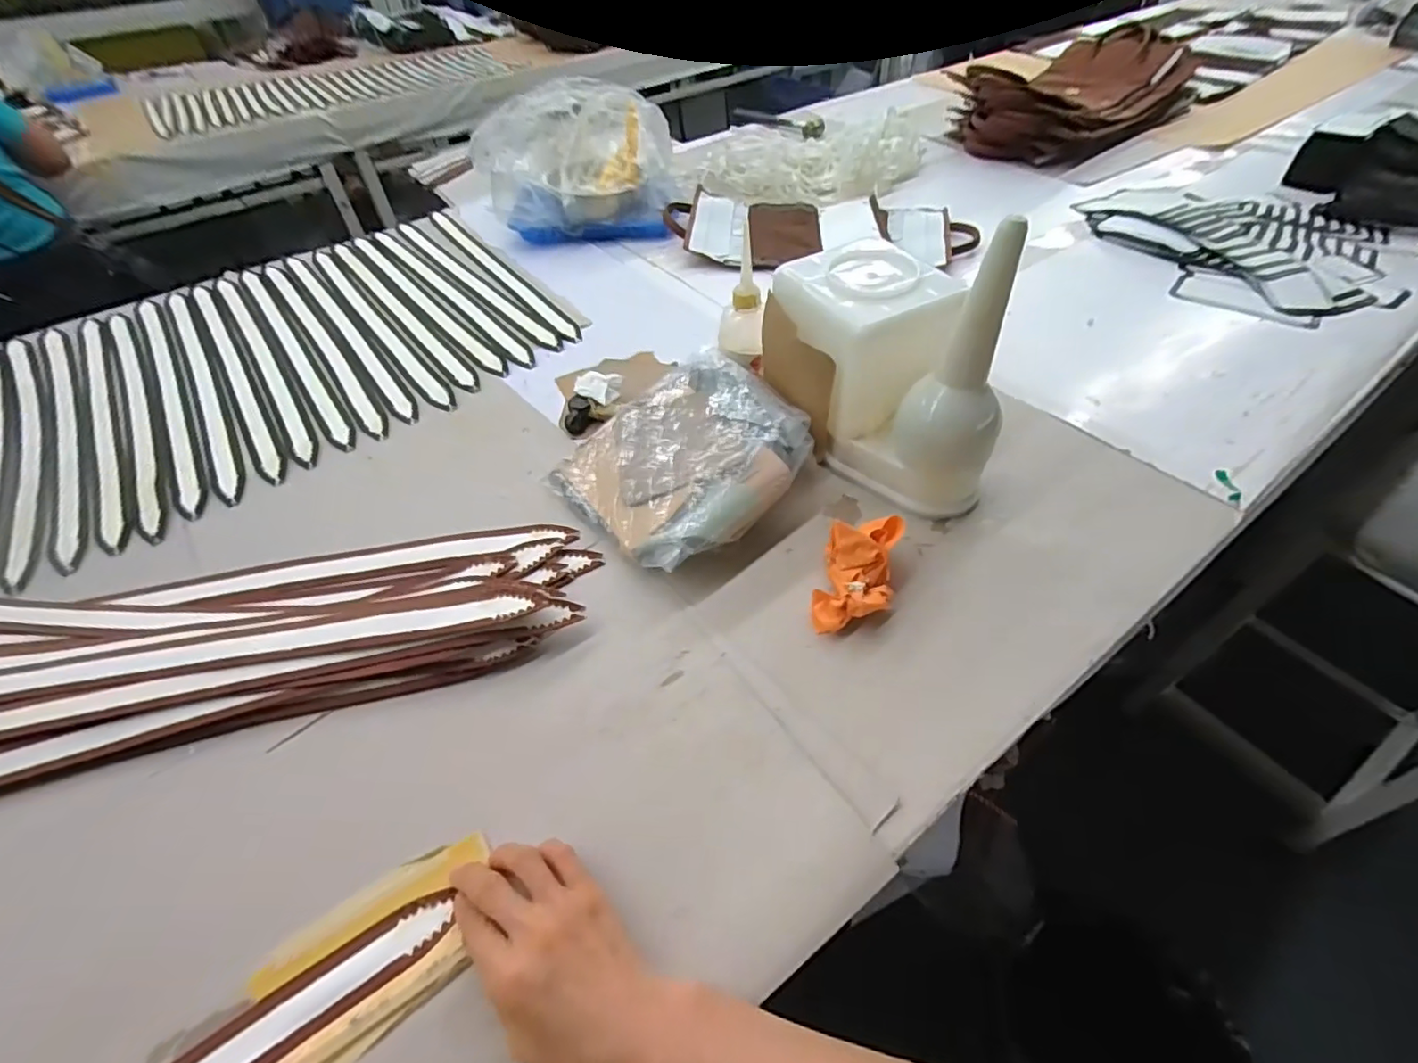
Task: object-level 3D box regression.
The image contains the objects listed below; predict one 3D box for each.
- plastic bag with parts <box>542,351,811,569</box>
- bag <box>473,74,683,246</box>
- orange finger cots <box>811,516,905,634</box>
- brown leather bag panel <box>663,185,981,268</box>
[{"bbox_3d":[-0.019,-0.078,0.587,0.227,0.064,0.219,-33,52,-24],"label":"plastic bag with parts"},{"bbox_3d":[-0.224,-0.598,0.976,0.329,0.176,0.218,-8,46,-2],"label":"bag"},{"bbox_3d":[0.121,0.026,0.482,0.058,0.054,0.100,11,49,15],"label":"orange finger cots"},{"bbox_3d":[0.178,-0.504,0.992,0.483,0.031,0.265,0,47,1],"label":"brown leather bag panel"}]

